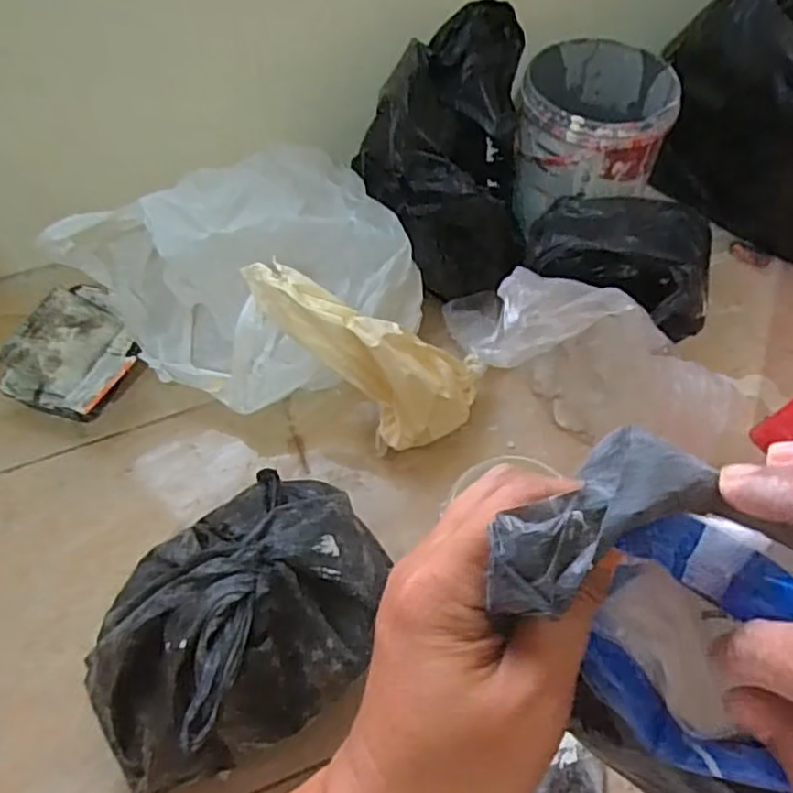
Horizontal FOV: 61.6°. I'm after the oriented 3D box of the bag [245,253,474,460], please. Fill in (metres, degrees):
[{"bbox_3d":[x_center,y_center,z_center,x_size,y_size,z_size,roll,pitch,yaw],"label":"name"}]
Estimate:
[{"bbox_3d":[-0.036,-0.045,0.678,0.270,0.101,0.111,35,61,-11],"label":"bag"}]

